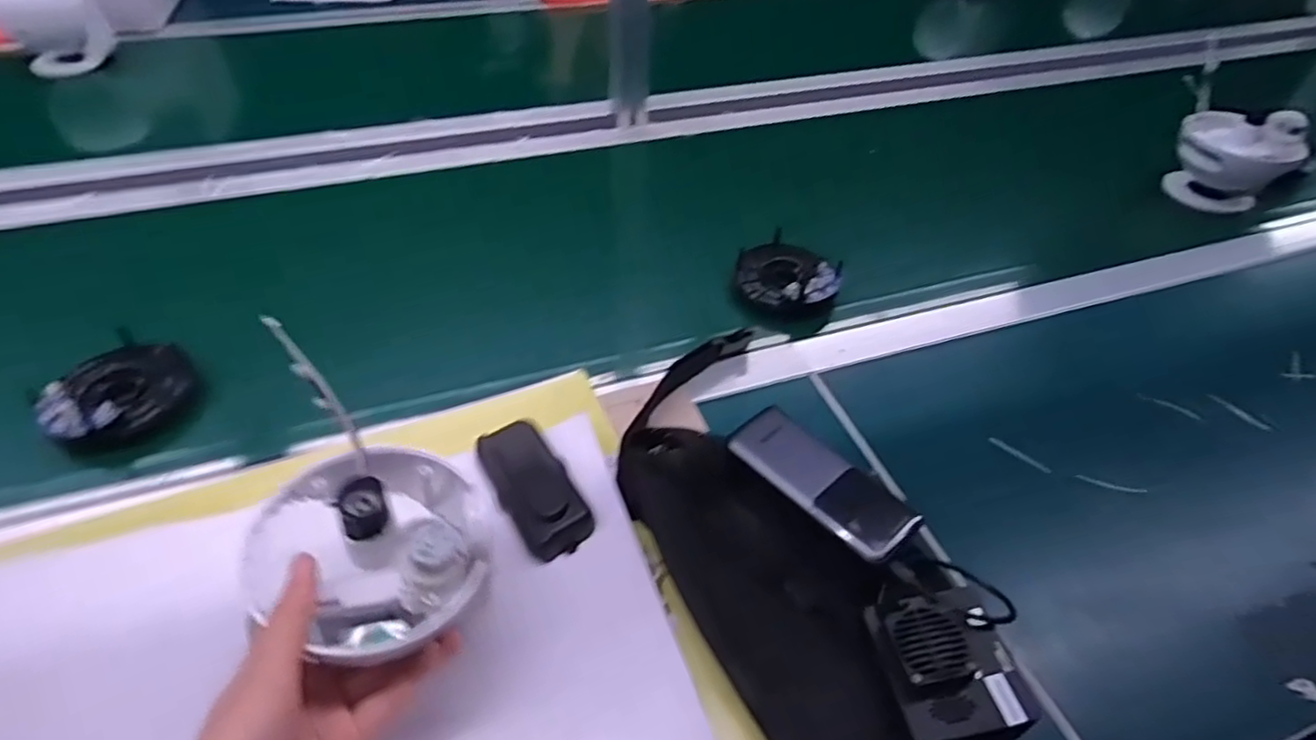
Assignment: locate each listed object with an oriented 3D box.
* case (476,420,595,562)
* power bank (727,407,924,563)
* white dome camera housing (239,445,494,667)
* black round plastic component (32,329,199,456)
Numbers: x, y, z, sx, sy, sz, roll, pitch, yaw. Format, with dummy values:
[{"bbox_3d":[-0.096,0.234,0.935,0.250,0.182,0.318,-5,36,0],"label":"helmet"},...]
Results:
[{"bbox_3d":[-0.086,0.079,0.472,0.049,0.020,0.104,-22,50,-23],"label":"case"},{"bbox_3d":[0.108,0.070,0.448,0.049,0.013,0.129,-34,56,-31],"label":"power bank"},{"bbox_3d":[-0.149,0.083,0.347,0.111,0.055,0.112,1,45,-1],"label":"white dome camera housing"},{"bbox_3d":[-0.426,0.014,0.534,0.099,0.036,0.101,32,52,26],"label":"black round plastic component"}]

